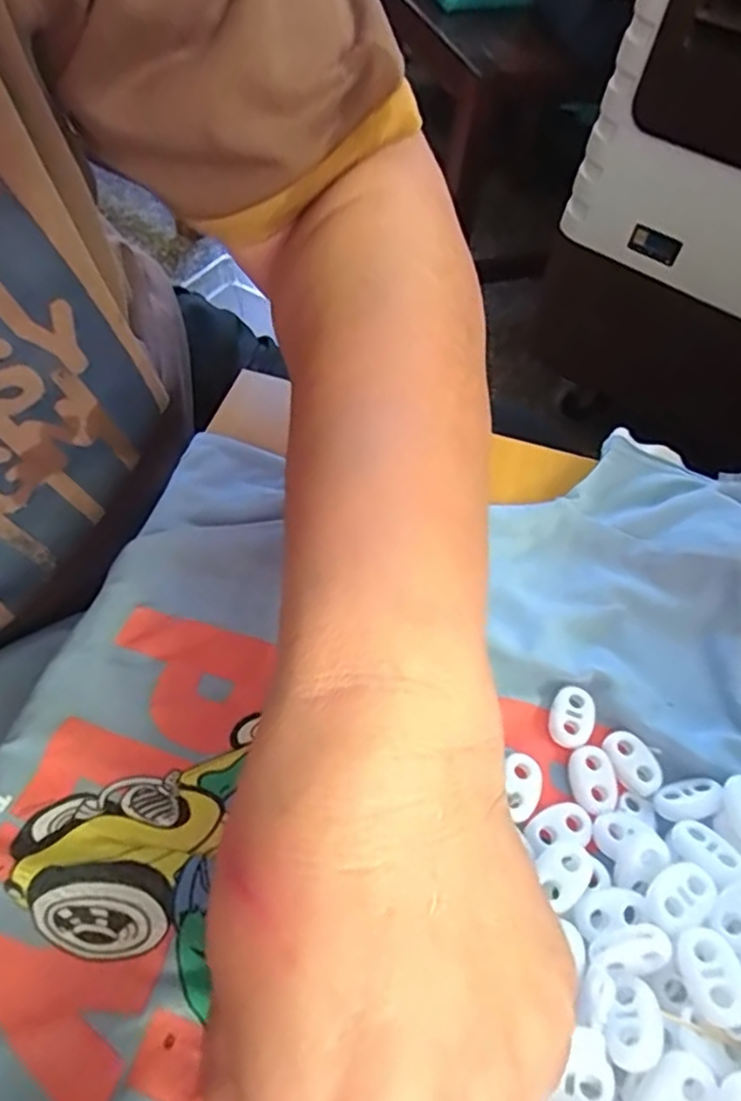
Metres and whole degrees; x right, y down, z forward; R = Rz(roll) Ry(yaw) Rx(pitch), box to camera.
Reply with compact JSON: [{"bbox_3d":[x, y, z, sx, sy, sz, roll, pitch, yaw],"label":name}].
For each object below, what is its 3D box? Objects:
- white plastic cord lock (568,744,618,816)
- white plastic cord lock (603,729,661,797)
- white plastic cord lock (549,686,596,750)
[{"bbox_3d":[0.075,0.077,0.220,0.015,0.004,0.022,-6,57,-9],"label":"white plastic cord lock"},{"bbox_3d":[0.090,0.072,0.225,0.014,0.004,0.022,-31,64,-23],"label":"white plastic cord lock"},{"bbox_3d":[0.071,0.059,0.232,0.015,0.004,0.021,22,57,9],"label":"white plastic cord lock"}]

